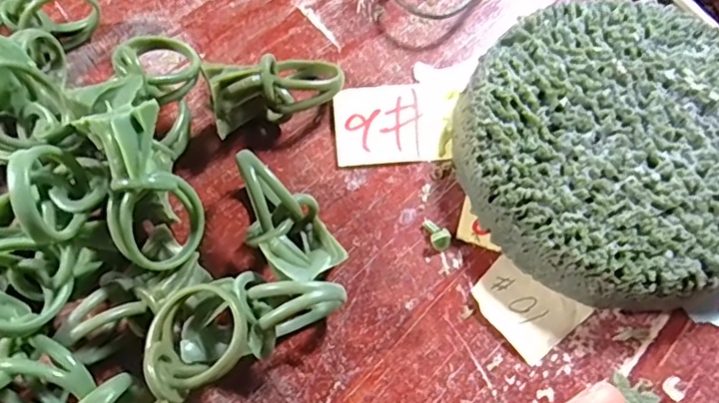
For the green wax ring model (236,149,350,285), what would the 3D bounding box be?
[{"bbox_3d":[-0.023,0.006,0.171,0.022,0.026,0.040,-33,74,-12],"label":"green wax ring model"}]

